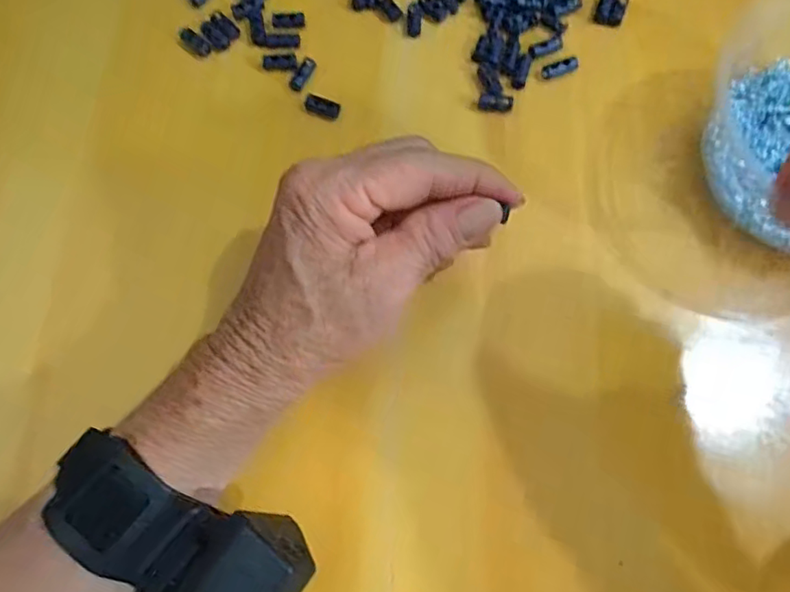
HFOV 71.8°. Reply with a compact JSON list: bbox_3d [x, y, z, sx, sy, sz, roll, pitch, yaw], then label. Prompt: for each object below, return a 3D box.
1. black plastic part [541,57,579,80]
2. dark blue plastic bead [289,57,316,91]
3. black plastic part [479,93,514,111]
[{"bbox_3d":[0.089,-0.123,0.293,0.021,0.005,0.008,-24,76,-6],"label":"black plastic part"},{"bbox_3d":[-0.049,-0.120,0.292,0.008,0.004,0.021,26,76,7],"label":"dark blue plastic bead"},{"bbox_3d":[0.053,-0.102,0.289,0.017,0.005,0.008,10,75,3],"label":"black plastic part"}]

